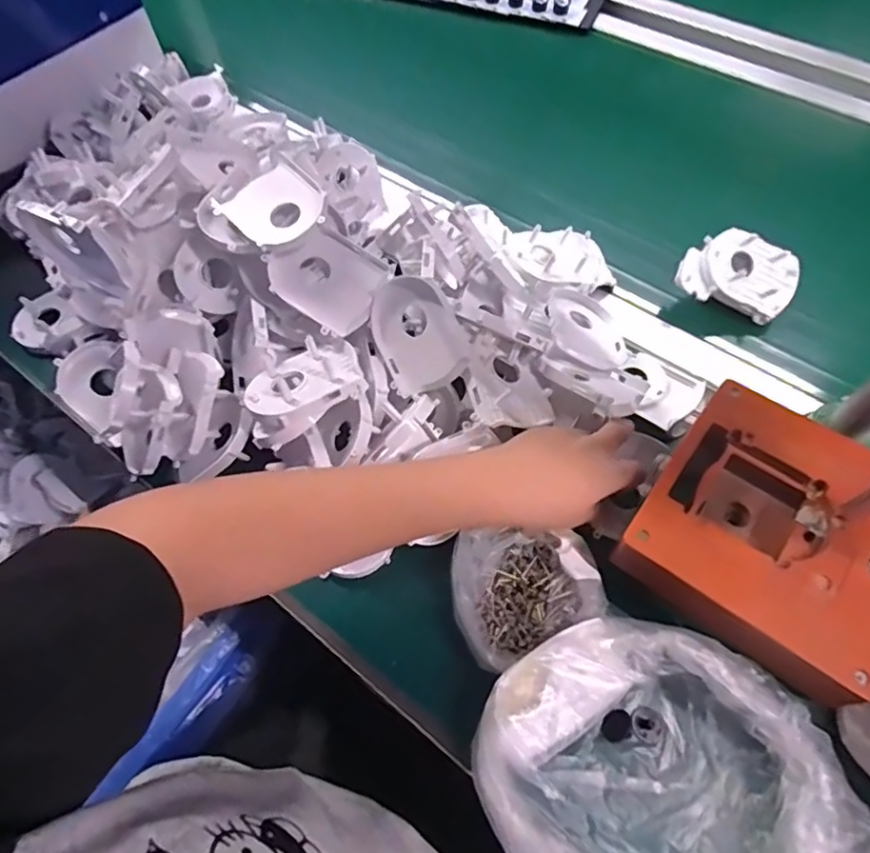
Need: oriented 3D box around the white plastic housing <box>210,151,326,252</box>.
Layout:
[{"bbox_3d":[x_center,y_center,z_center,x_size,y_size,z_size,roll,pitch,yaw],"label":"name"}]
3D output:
[{"bbox_3d":[-0.121,-0.162,0.432,0.065,0.031,0.080,-35,65,-17],"label":"white plastic housing"}]

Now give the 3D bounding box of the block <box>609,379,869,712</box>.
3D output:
[{"bbox_3d":[0.219,0.068,0.375,0.151,0.043,0.163,33,67,18],"label":"block"}]

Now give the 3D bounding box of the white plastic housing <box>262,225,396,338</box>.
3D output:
[{"bbox_3d":[-0.082,-0.111,0.433,0.081,0.024,0.063,30,95,-7],"label":"white plastic housing"}]

